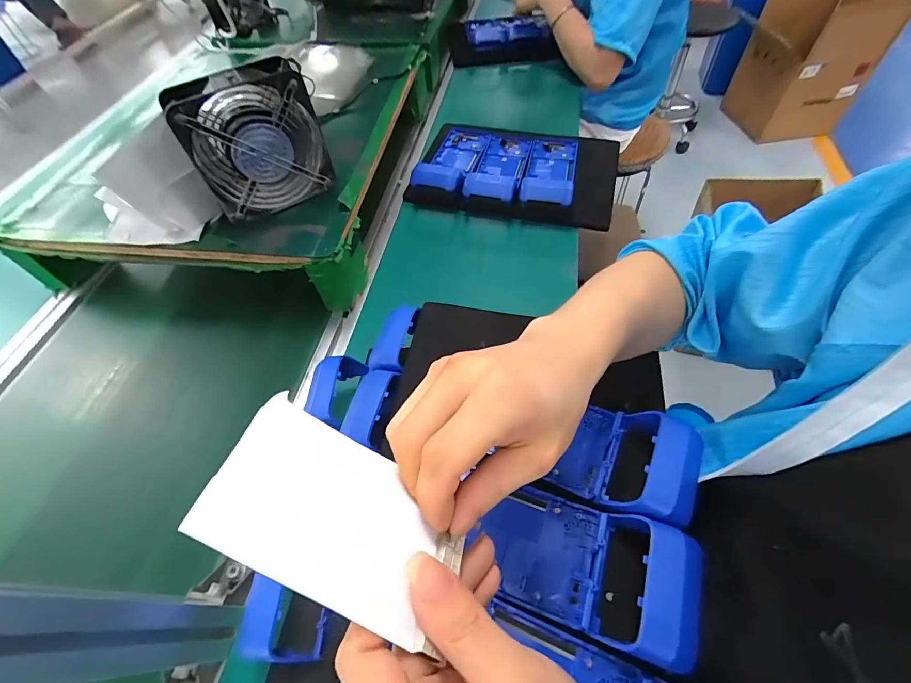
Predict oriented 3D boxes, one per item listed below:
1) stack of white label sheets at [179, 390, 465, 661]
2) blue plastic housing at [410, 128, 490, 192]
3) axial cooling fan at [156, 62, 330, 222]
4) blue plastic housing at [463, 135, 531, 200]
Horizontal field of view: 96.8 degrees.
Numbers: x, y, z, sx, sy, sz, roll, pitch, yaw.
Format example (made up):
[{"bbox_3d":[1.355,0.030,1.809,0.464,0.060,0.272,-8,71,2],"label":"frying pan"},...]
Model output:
[{"bbox_3d":[-0.047,0.074,0.176,0.008,0.108,0.075,-44,20,21],"label":"stack of white label sheets"},{"bbox_3d":[-0.004,-0.330,0.724,0.085,0.031,0.228,11,44,10],"label":"blue plastic housing"},{"bbox_3d":[-0.242,-0.241,0.495,0.144,0.150,0.057,-28,59,-16],"label":"axial cooling fan"},{"bbox_3d":[0.077,-0.306,0.704,0.079,0.027,0.226,10,44,10],"label":"blue plastic housing"}]

